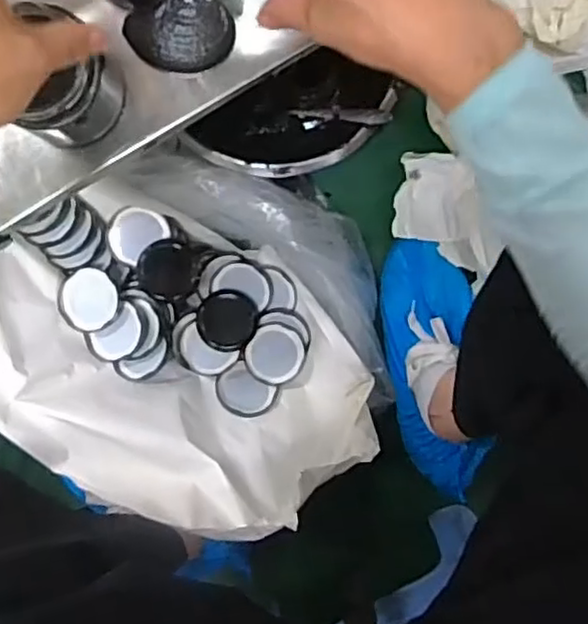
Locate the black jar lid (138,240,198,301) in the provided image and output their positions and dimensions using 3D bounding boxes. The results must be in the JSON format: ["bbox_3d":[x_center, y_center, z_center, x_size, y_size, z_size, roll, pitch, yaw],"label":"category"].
[{"bbox_3d":[-0.131,-0.043,0.693,0.058,0.013,0.059,0,93,-2],"label":"black jar lid"}]

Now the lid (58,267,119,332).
[{"bbox_3d":[-0.212,-0.013,0.688,0.062,0.020,0.063,0,93,-2],"label":"lid"}]

